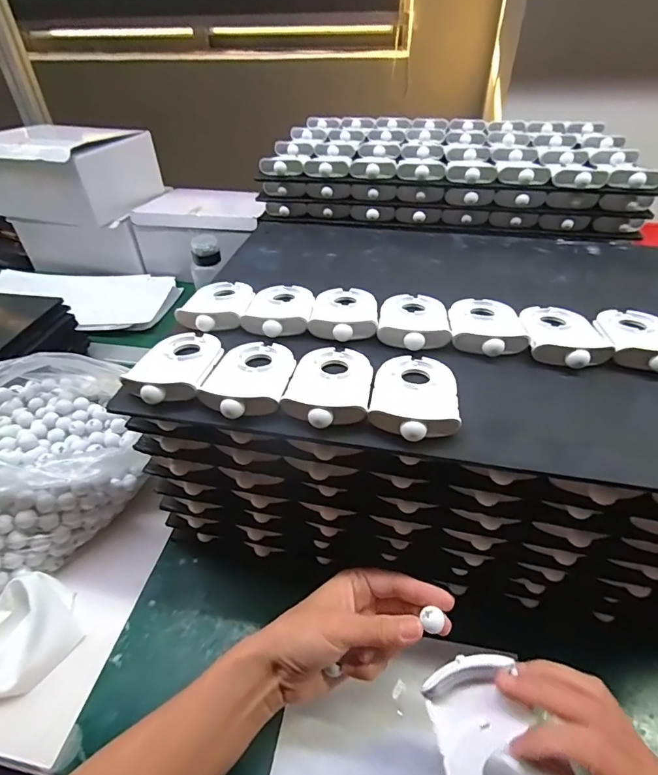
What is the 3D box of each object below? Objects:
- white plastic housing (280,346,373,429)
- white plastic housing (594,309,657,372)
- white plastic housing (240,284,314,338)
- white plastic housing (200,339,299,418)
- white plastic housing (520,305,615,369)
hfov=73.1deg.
[{"bbox_3d":[0.001,-0.005,0.321,0.057,0.012,0.089,5,41,8],"label":"white plastic housing"},{"bbox_3d":[0.251,-0.043,0.356,0.057,0.018,0.087,4,41,7],"label":"white plastic housing"},{"bbox_3d":[-0.043,-0.074,0.404,0.058,0.017,0.088,3,41,5],"label":"white plastic housing"},{"bbox_3d":[-0.057,-0.011,0.330,0.058,0.014,0.087,5,41,7],"label":"white plastic housing"},{"bbox_3d":[0.192,-0.045,0.365,0.060,0.017,0.087,6,41,9],"label":"white plastic housing"}]

